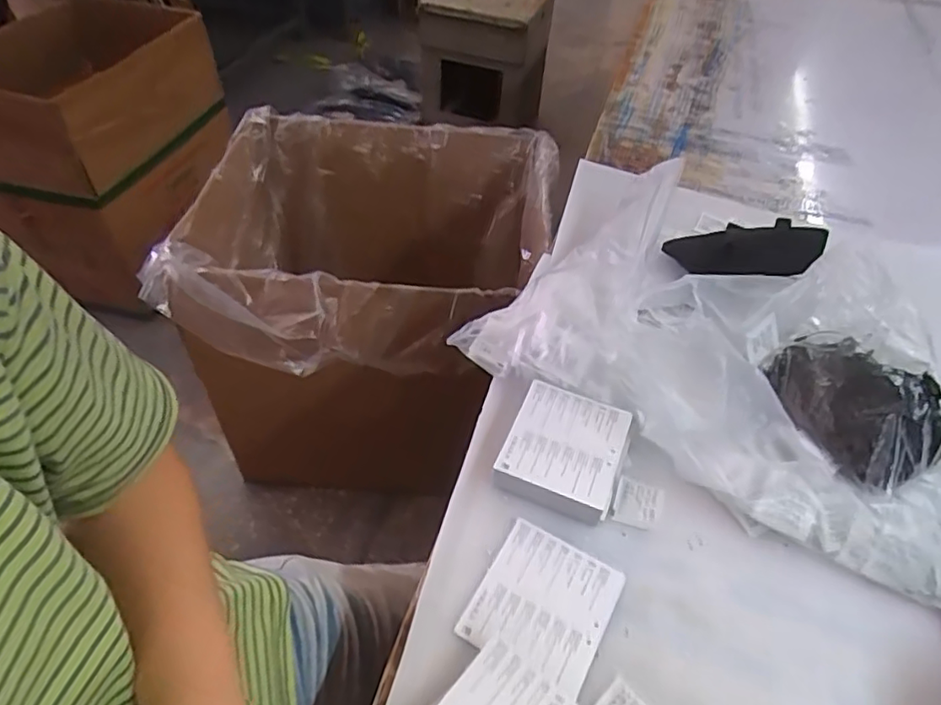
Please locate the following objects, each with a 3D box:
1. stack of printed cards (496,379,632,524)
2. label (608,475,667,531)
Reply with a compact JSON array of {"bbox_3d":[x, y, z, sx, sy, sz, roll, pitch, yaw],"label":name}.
[{"bbox_3d":[0.077,0.080,0.492,0.091,0.032,0.095,19,48,14],"label":"stack of printed cards"},{"bbox_3d":[0.132,0.118,0.479,0.036,0.007,0.040,20,49,14],"label":"label"}]

